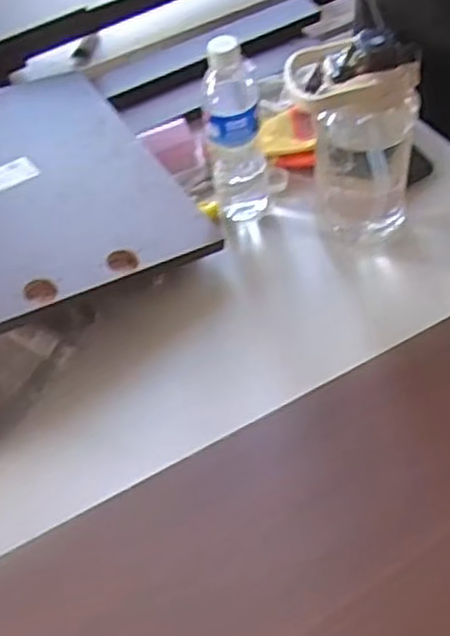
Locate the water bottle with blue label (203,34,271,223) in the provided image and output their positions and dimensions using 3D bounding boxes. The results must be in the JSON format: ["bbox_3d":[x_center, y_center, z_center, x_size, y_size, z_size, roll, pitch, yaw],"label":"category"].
[{"bbox_3d":[0.015,-0.205,0.855,0.064,0.243,0.058,-8,51,0],"label":"water bottle with blue label"}]

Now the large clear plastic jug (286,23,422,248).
[{"bbox_3d":[0.136,-0.187,0.804,0.126,0.226,0.083,21,57,22],"label":"large clear plastic jug"}]

